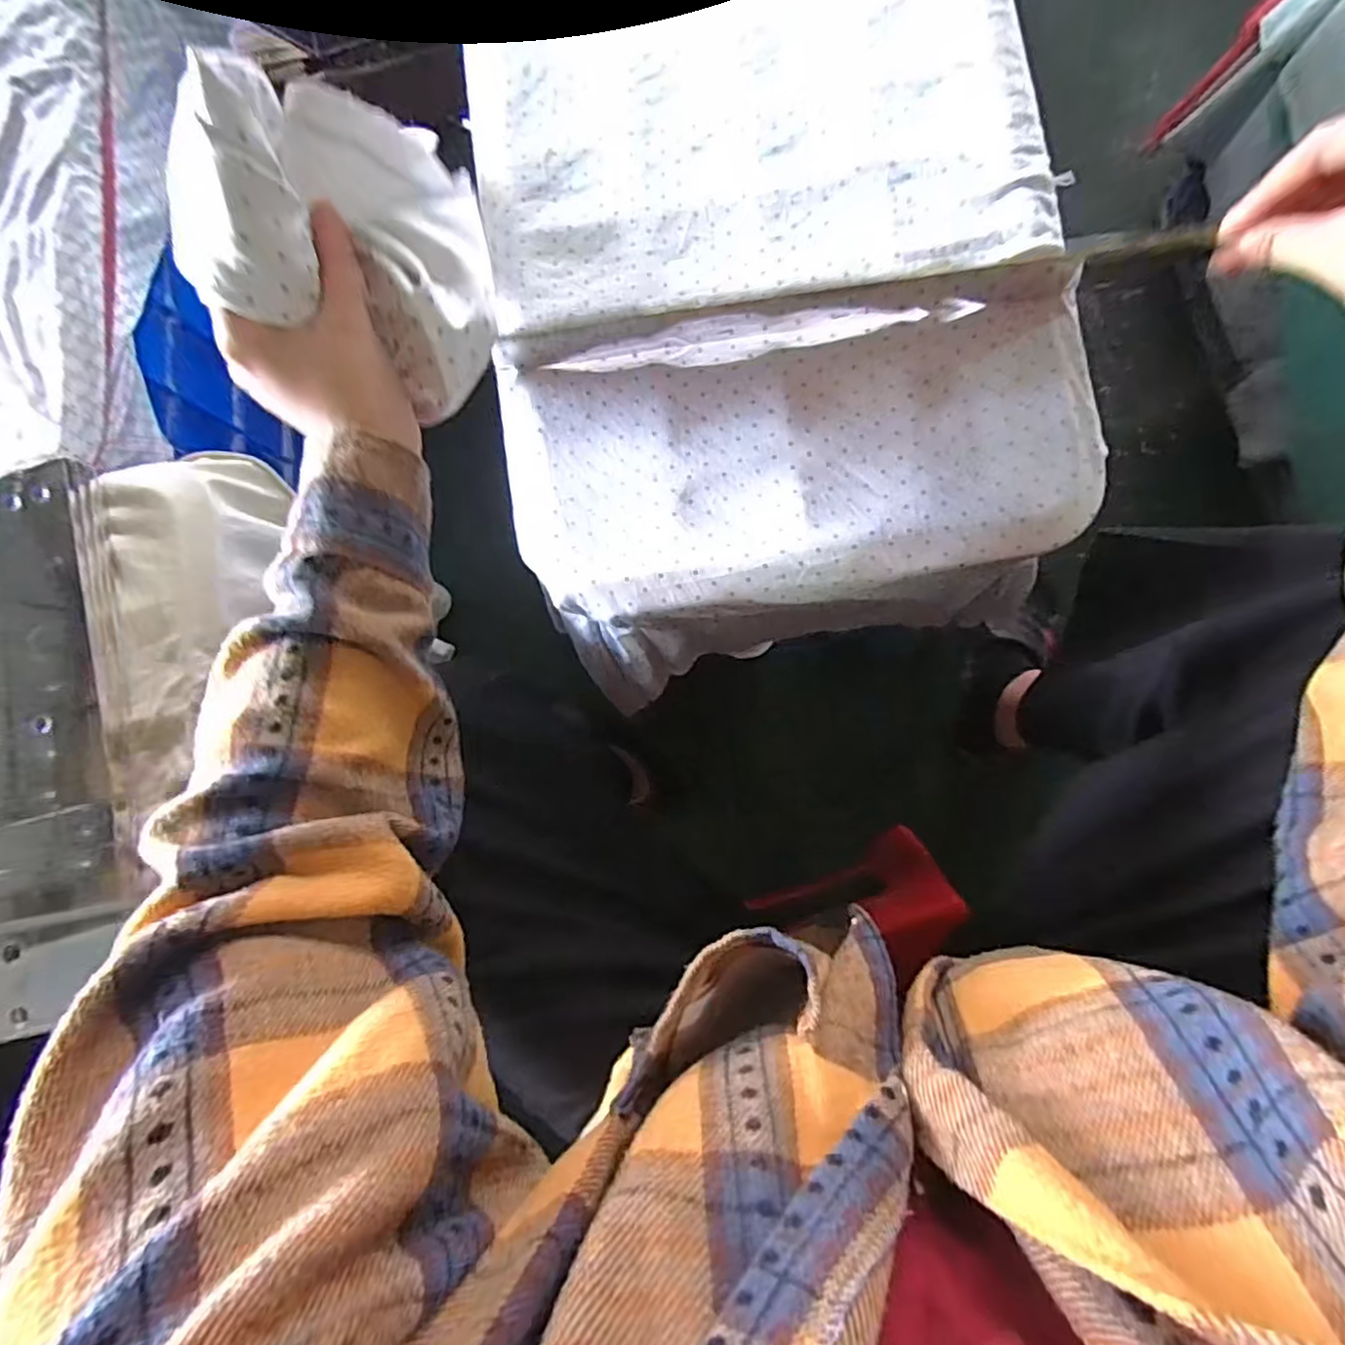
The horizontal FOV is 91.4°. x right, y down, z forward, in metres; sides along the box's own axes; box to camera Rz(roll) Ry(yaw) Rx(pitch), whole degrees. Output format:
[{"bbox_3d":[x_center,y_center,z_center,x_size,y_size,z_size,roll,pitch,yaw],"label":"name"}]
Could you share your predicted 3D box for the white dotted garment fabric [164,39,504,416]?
[{"bbox_3d":[-0.152,-0.231,0.329,0.118,0.112,0.140,22,86,8],"label":"white dotted garment fabric"}]

